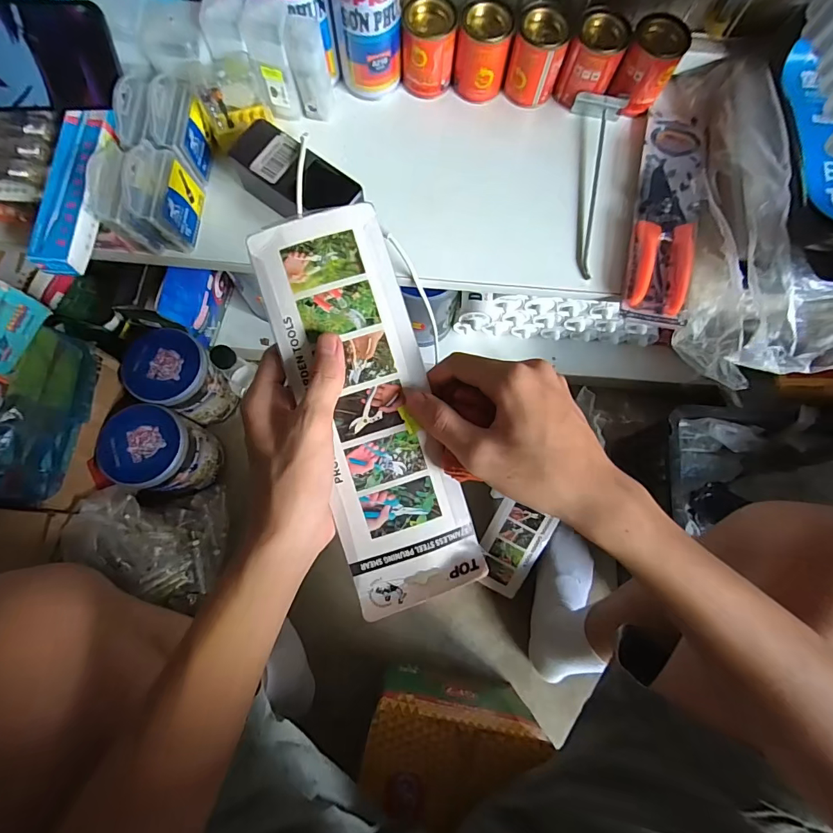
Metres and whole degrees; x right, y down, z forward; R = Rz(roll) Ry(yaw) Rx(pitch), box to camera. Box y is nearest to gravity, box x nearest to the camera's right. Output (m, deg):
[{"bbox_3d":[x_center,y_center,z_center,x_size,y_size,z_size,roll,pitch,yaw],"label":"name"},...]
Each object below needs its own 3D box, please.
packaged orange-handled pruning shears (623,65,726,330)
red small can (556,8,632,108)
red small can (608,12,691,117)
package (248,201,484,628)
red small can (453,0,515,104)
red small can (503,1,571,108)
[{"bbox_3d":[0.273,-0.245,0.454,0.066,0.025,0.300,13,75,2],"label":"packaged orange-handled pruning shears"},{"bbox_3d":[0.184,-0.373,0.456,0.053,0.072,0.047,22,76,4],"label":"red small can"},{"bbox_3d":[0.244,-0.370,0.457,0.052,0.068,0.051,0,75,-2],"label":"red small can"},{"bbox_3d":[-0.032,-0.004,0.287,0.087,0.014,0.262,-17,92,-6],"label":"package"},{"bbox_3d":[0.069,-0.383,0.456,0.053,0.069,0.047,8,75,0],"label":"red small can"},{"bbox_3d":[0.127,-0.377,0.457,0.052,0.075,0.045,18,75,3],"label":"red small can"}]

